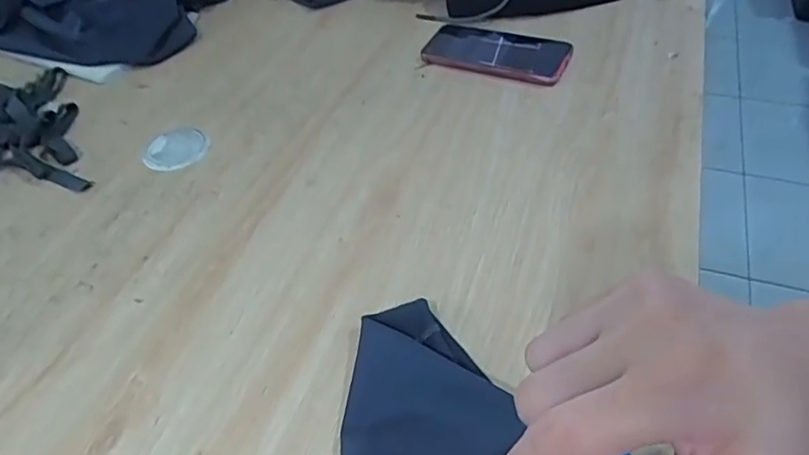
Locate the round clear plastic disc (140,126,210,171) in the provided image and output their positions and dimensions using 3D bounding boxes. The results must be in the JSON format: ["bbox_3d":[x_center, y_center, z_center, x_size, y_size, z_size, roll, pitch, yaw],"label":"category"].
[{"bbox_3d":[-0.235,-0.081,0.586,0.066,0.007,0.063,-2,47,2],"label":"round clear plastic disc"}]

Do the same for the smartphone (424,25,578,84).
[{"bbox_3d":[0.107,-0.204,0.660,0.163,0.015,0.090,20,51,22],"label":"smartphone"}]

